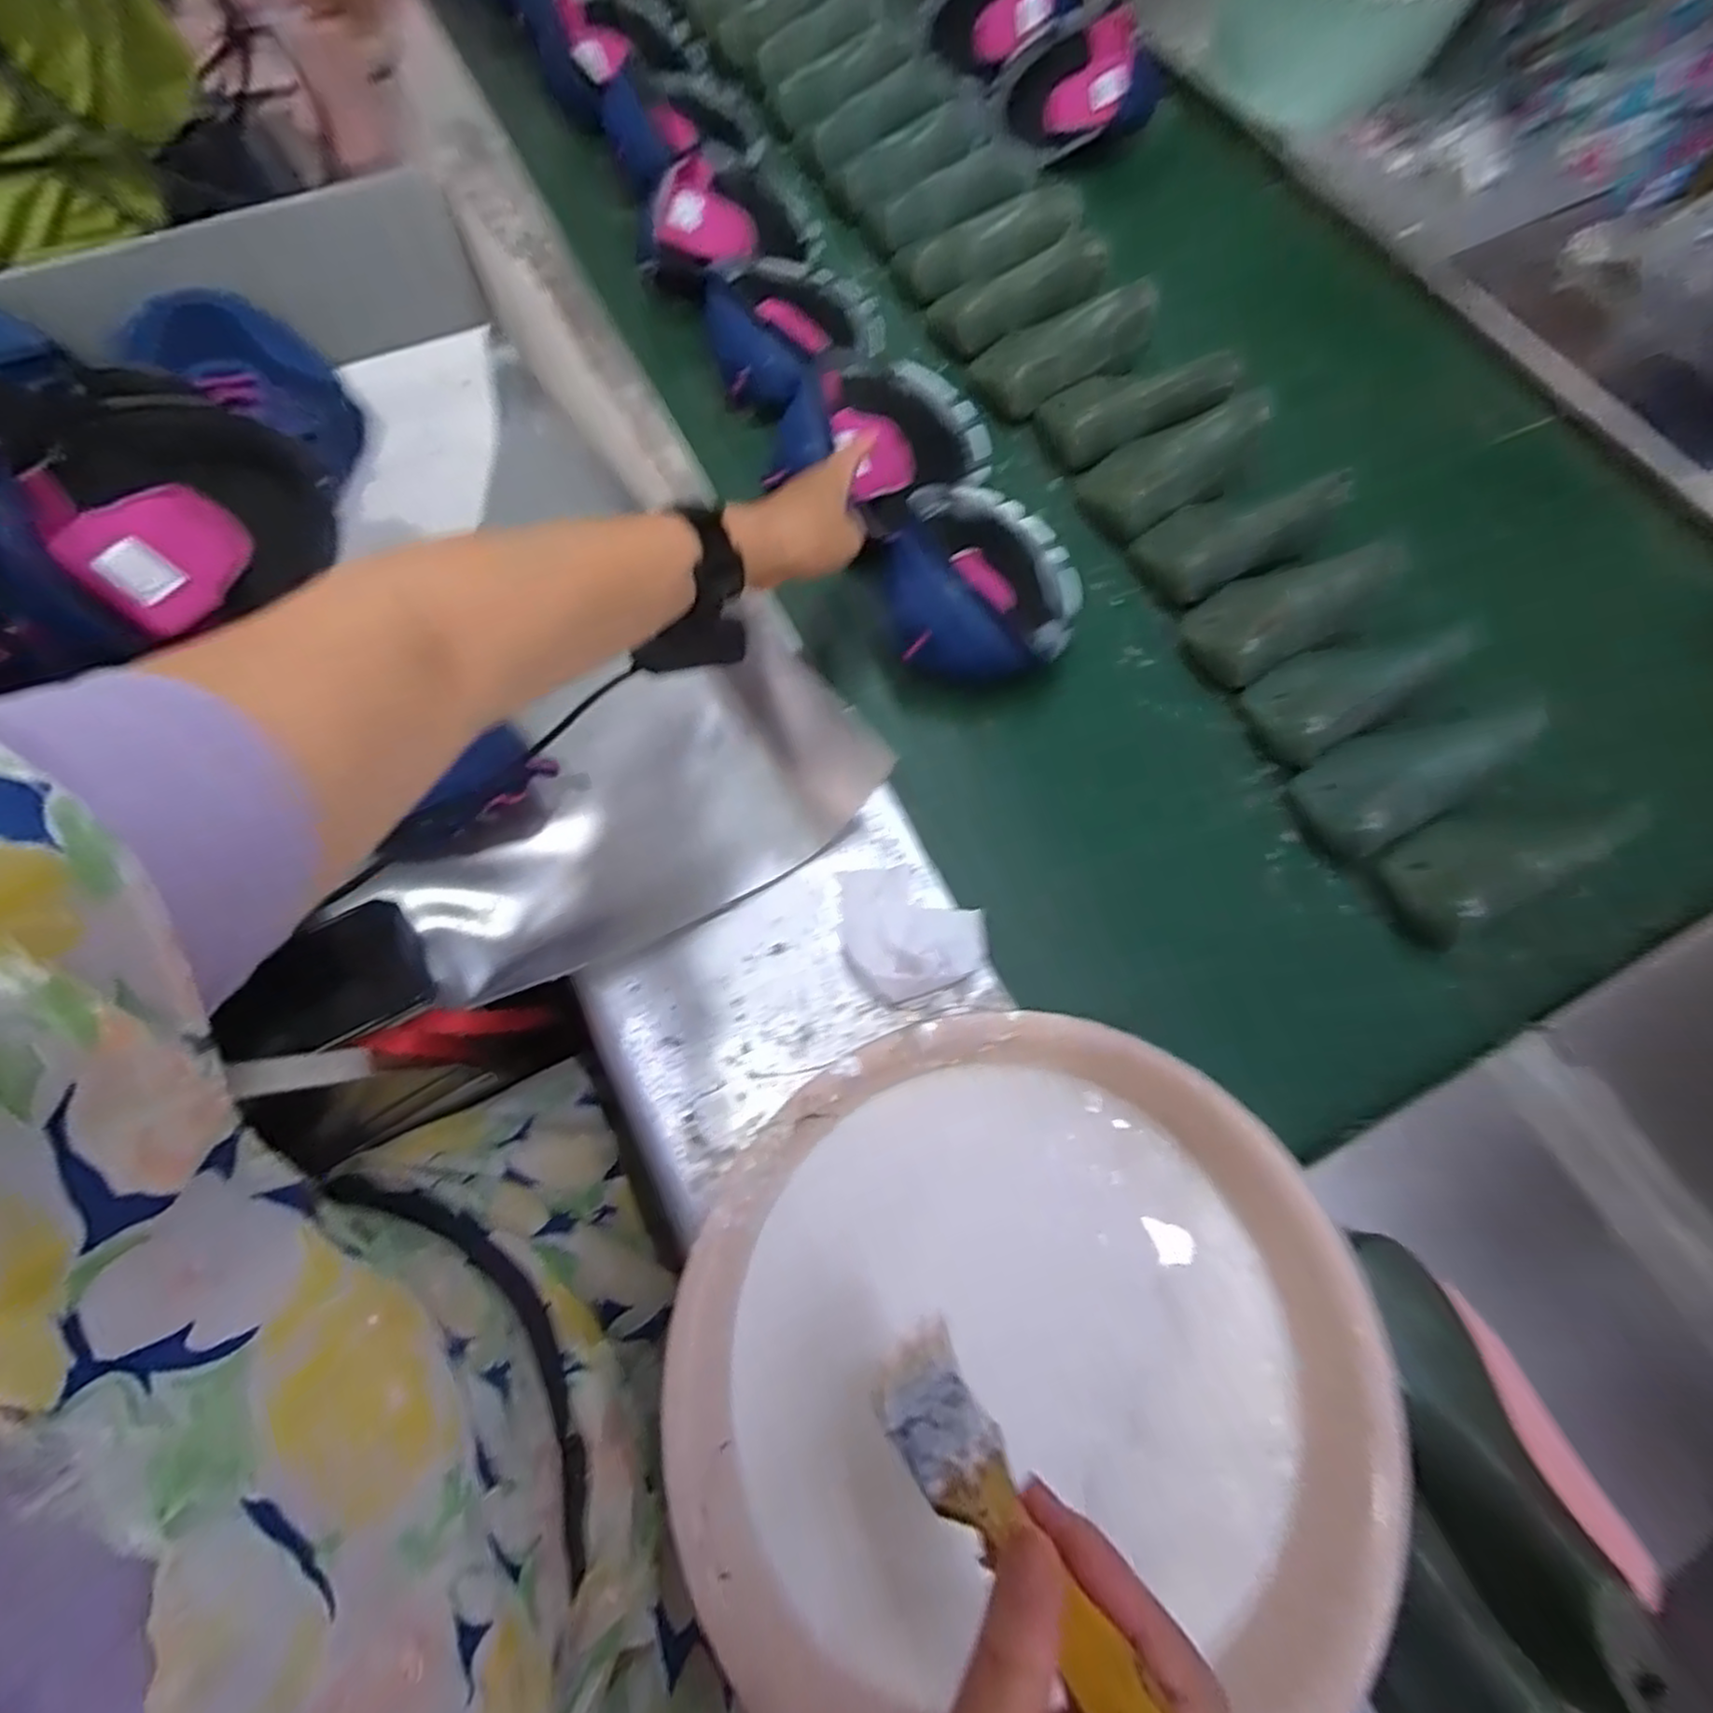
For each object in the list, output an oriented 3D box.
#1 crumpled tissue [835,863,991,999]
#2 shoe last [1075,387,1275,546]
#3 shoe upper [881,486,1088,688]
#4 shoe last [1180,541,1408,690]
[{"bbox_3d":[0.037,0.044,0.502,0.092,0.028,0.097,-19,72,-7],"label":"crumpled tissue"},{"bbox_3d":[0.291,-0.352,0.667,0.173,0.061,0.083,-25,73,-9],"label":"shoe last"},{"bbox_3d":[0.110,-0.227,0.602,0.144,0.089,0.190,22,72,7],"label":"shoe upper"},{"bbox_3d":[0.358,-0.209,0.615,0.165,0.059,0.085,-28,73,-10],"label":"shoe last"}]

